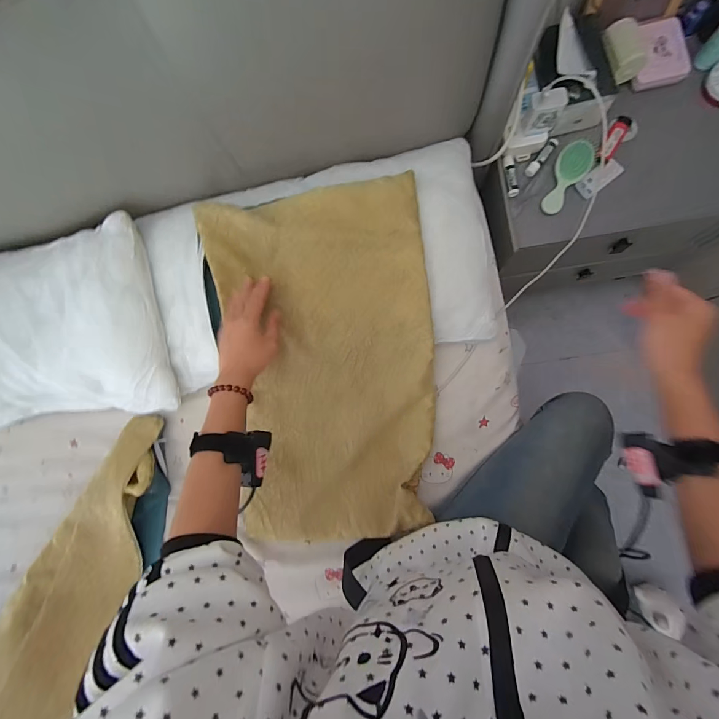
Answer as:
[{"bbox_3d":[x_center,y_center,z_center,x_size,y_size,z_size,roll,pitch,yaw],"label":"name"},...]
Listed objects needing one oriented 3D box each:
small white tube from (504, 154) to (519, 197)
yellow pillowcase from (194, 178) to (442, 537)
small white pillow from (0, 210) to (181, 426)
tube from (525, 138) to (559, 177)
[{"bbox_3d":[0.262,-0.316,0.621,0.020,0.016,0.068,-8,84,7],"label":"small white tube"},{"bbox_3d":[-0.046,0.025,0.534,0.302,0.138,0.490,-4,85,7],"label":"yellow pillowcase"},{"bbox_3d":[-0.574,-0.032,0.602,0.522,0.098,0.292,-9,84,7],"label":"small white pillow"},{"bbox_3d":[0.313,-0.347,0.620,0.018,0.013,0.069,38,91,9],"label":"tube"}]

